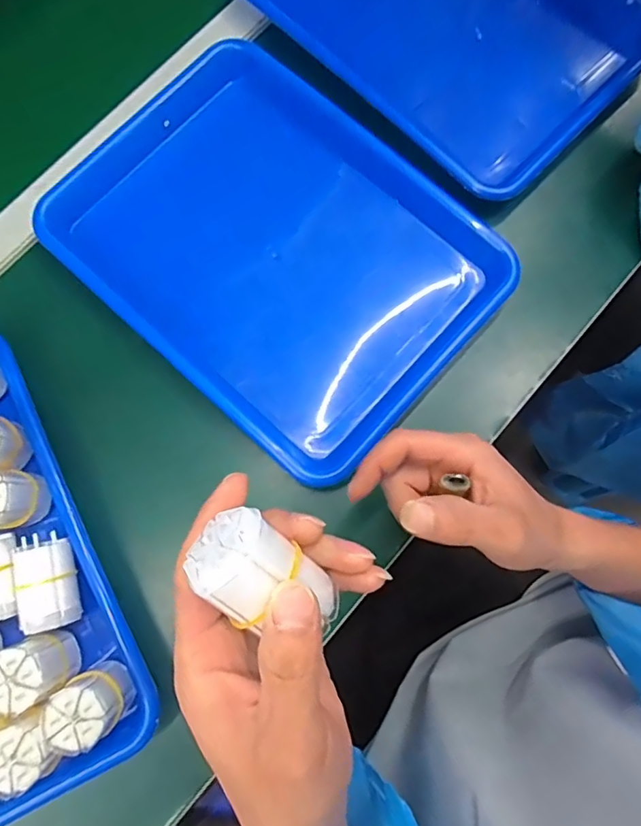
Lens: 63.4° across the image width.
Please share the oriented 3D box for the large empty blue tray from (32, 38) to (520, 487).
[{"bbox_3d":[-0.036,-0.130,0.428,0.324,0.051,0.240,42,82,9],"label":"large empty blue tray"}]

